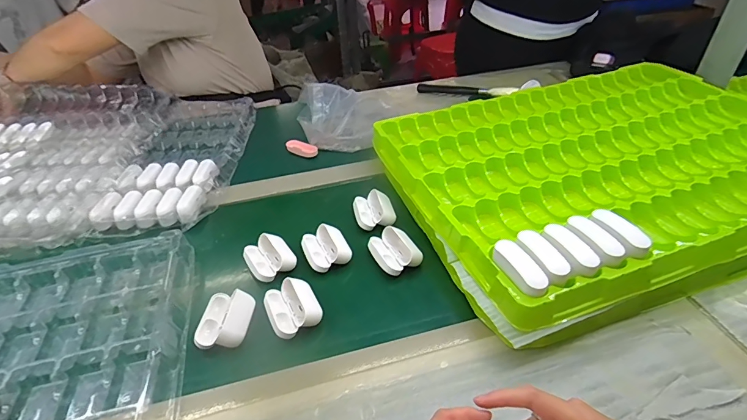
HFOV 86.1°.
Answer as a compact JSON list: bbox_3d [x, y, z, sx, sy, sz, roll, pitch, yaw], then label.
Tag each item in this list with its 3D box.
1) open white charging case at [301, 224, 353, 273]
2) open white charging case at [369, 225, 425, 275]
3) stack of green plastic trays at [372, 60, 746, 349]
[{"bbox_3d":[-0.061,0.047,0.509,0.053,0.022,0.062,-21,42,-21],"label":"open white charging case"},{"bbox_3d":[0.025,0.051,0.501,0.051,0.024,0.064,-23,43,-23],"label":"open white charging case"},{"bbox_3d":[0.332,-0.072,0.569,0.587,0.068,0.402,-15,40,-14],"label":"stack of green plastic trays"}]

